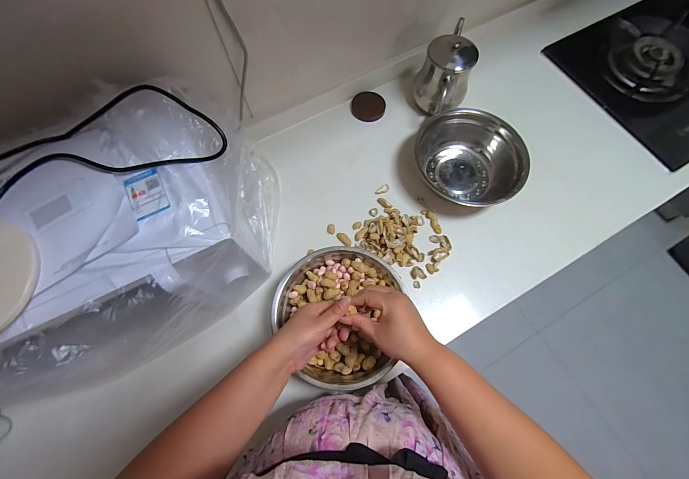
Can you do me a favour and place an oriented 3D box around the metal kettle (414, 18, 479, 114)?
[{"bbox_3d":[0.226,-0.371,0.679,0.114,0.149,0.200,20,72,7],"label":"metal kettle"}]

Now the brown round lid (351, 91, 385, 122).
[{"bbox_3d":[0.059,-0.325,0.735,0.081,0.017,0.072,3,70,1],"label":"brown round lid"}]

